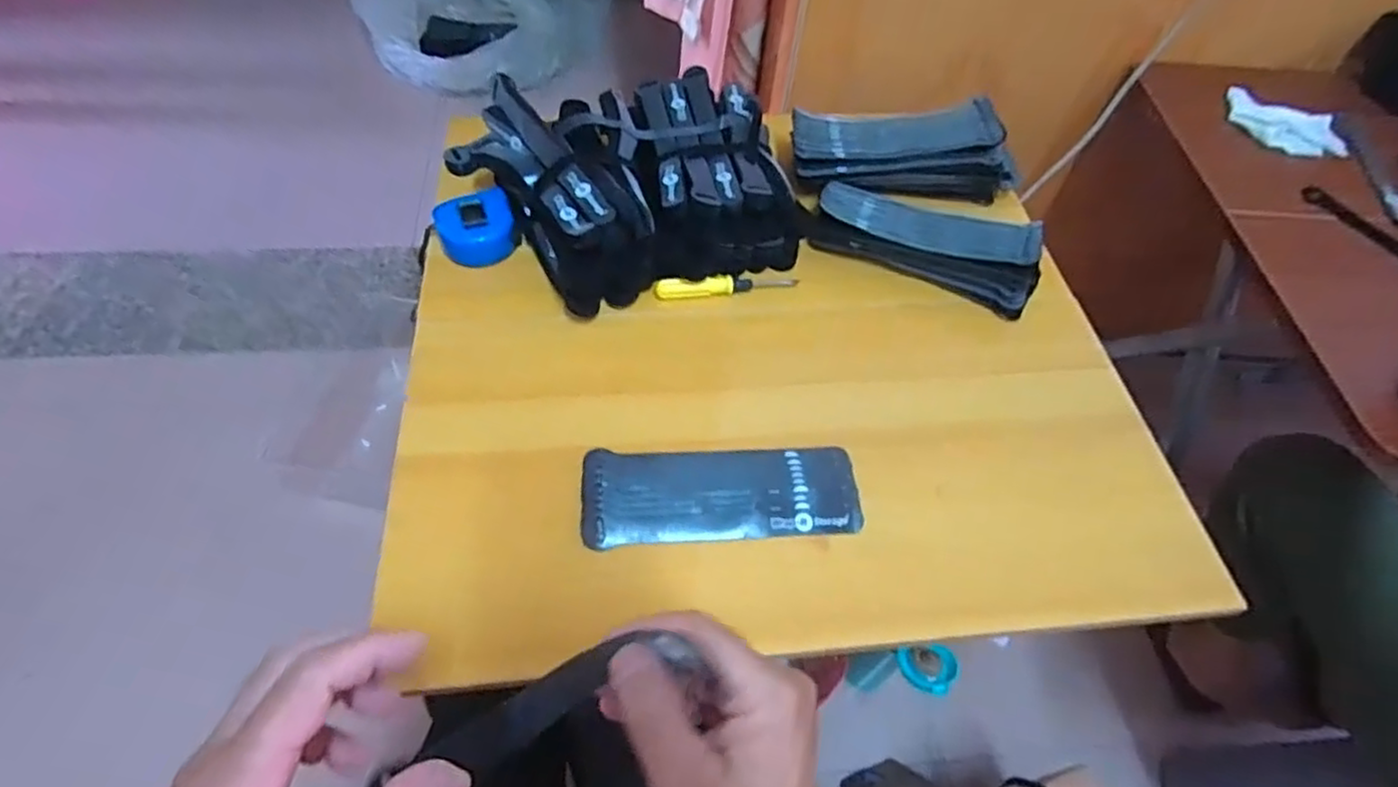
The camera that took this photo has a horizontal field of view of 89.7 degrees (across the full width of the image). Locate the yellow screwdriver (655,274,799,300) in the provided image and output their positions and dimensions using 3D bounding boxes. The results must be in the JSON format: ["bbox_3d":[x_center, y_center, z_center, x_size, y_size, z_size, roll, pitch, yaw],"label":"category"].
[{"bbox_3d":[0.026,-0.097,0.632,0.128,0.013,0.016,-5,56,-8],"label":"yellow screwdriver"}]

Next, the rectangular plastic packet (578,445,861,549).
[{"bbox_3d":[0.016,0.072,0.520,0.197,0.019,0.078,-2,55,-6],"label":"rectangular plastic packet"}]

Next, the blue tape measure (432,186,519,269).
[{"bbox_3d":[-0.202,-0.150,0.637,0.069,0.037,0.062,-17,58,-16],"label":"blue tape measure"}]

